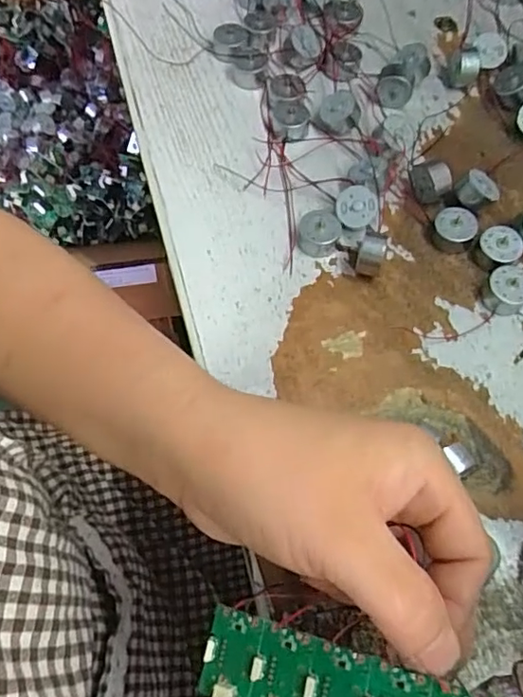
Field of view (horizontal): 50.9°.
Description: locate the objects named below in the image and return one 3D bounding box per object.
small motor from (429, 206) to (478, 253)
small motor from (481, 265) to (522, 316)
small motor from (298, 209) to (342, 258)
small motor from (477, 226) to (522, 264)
[{"bbox_3d":[0.110,-0.067,0.313,0.023,0.014,0.020,22,65,8],"label":"small motor"},{"bbox_3d":[0.133,-0.031,0.295,0.024,0.015,0.023,1,64,-2],"label":"small motor"},{"bbox_3d":[0.033,-0.066,0.312,0.023,0.013,0.022,10,64,2],"label":"small motor"},{"bbox_3d":[0.132,-0.056,0.306,0.019,0.014,0.022,-41,73,-19],"label":"small motor"}]

